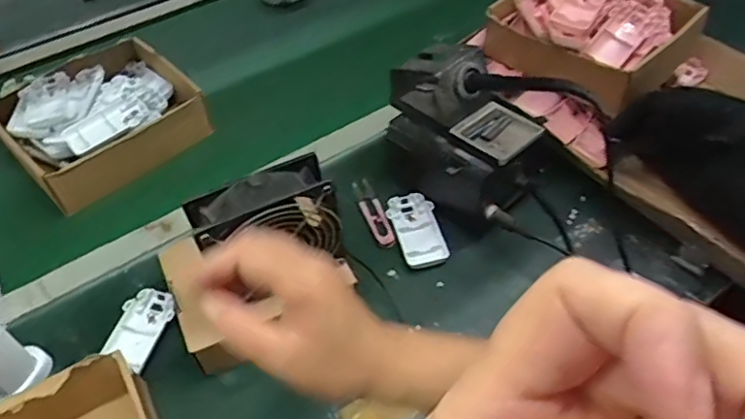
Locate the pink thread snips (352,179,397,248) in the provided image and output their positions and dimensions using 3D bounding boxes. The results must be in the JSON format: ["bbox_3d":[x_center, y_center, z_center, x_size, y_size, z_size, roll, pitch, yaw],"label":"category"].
[{"bbox_3d":[0.000,0.003,0.680,0.025,0.014,0.104,-14,52,-10],"label":"pink thread snips"}]

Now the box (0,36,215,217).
[{"bbox_3d":[-0.351,-0.116,0.771,0.212,0.087,0.178,-36,59,-25],"label":"box"}]

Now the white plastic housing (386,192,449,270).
[{"bbox_3d":[0.050,0.022,0.655,0.049,0.013,0.102,-15,52,-11],"label":"white plastic housing"}]

